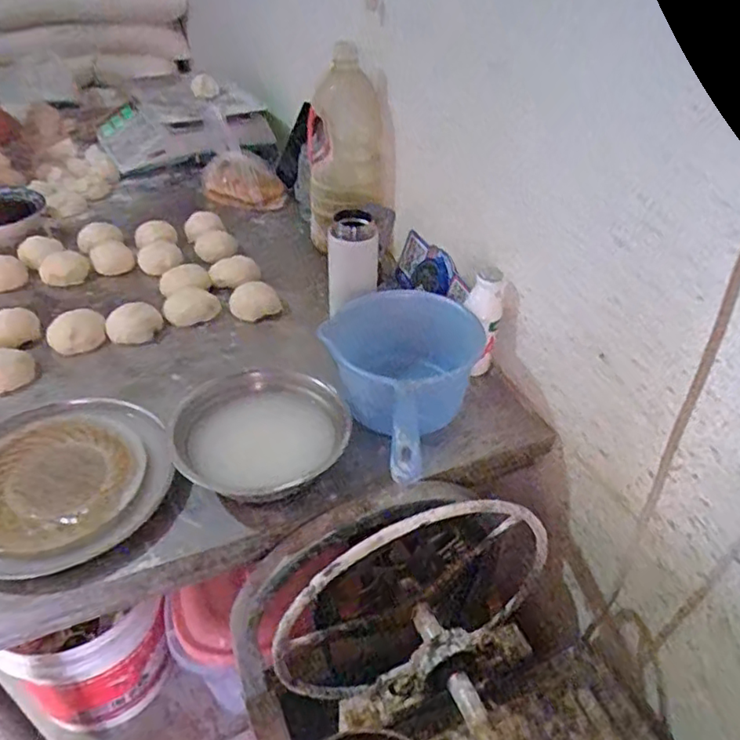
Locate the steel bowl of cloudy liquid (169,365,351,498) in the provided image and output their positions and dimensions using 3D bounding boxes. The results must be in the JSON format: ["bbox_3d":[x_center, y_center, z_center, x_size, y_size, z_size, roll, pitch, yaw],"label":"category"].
[{"bbox_3d":[-0.126,0.066,0.714,0.199,0.059,0.189,-2,39,-5],"label":"steel bowl of cloudy liquid"}]

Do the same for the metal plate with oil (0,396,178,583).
[{"bbox_3d":[-0.338,0.116,0.662,0.228,0.026,0.228,1,39,-1],"label":"metal plate with oil"}]

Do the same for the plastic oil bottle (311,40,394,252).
[{"bbox_3d":[-0.042,-0.403,1.109,0.142,0.318,0.148,-8,41,-13],"label":"plastic oil bottle"}]

